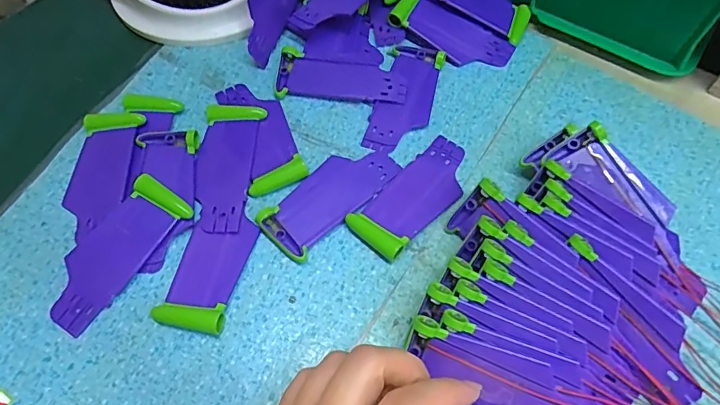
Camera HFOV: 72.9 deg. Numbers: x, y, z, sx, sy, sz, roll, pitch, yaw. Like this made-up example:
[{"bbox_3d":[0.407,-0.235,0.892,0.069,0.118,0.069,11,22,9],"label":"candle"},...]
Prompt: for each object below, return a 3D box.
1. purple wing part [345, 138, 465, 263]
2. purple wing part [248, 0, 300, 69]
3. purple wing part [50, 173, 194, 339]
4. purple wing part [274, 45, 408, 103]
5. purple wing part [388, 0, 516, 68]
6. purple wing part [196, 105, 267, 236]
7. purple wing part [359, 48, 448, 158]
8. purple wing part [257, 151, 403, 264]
[{"bbox_3d":[0.035,-0.006,0.291,0.037,0.008,0.087,40,69,20],"label":"purple wing part"},{"bbox_3d":[-0.059,-0.143,0.348,0.009,0.034,0.092,11,76,39],"label":"purple wing part"},{"bbox_3d":[-0.138,0.026,0.271,0.037,0.014,0.088,32,67,17],"label":"purple wing part"},{"bbox_3d":[-0.013,-0.085,0.333,0.086,0.010,0.034,9,62,6],"label":"purple wing part"},{"bbox_3d":[0.065,-0.120,0.350,0.086,0.007,0.040,34,76,5],"label":"purple wing part"},{"bbox_3d":[-0.083,-0.023,0.300,0.036,0.006,0.090,4,61,3],"label":"purple wing part"},{"bbox_3d":[0.031,-0.072,0.327,0.038,0.006,0.089,13,62,8],"label":"purple wing part"},{"bbox_3d":[-0.017,-0.005,0.291,0.039,0.008,0.087,39,69,20],"label":"purple wing part"}]

